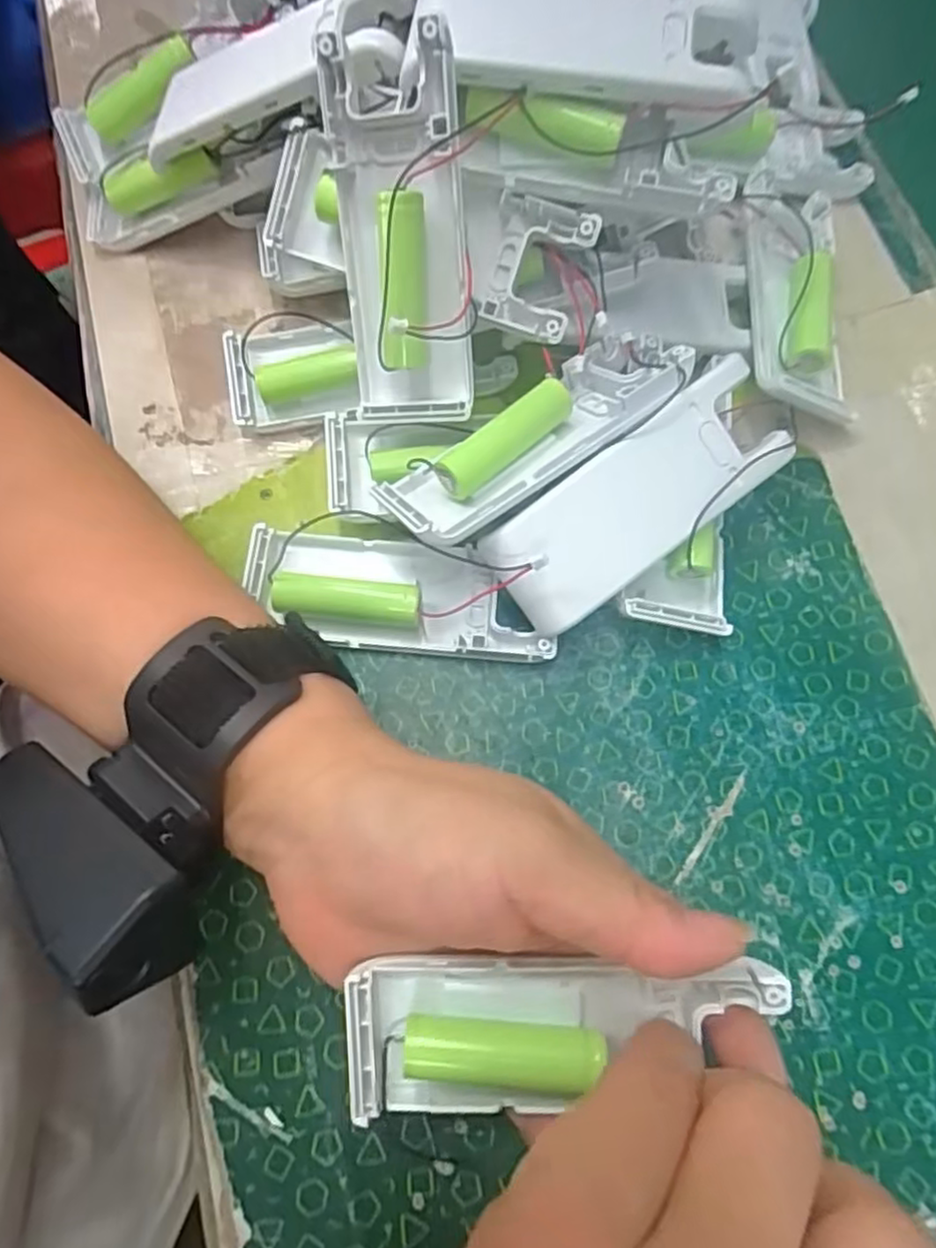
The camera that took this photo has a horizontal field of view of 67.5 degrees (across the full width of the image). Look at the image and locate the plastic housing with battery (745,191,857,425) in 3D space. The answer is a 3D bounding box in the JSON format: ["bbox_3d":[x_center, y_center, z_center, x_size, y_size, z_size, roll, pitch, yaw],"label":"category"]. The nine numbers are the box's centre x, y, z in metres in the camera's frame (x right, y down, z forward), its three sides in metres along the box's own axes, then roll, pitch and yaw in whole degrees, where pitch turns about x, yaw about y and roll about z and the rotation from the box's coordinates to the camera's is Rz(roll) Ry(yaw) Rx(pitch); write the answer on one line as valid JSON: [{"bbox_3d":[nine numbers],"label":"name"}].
[{"bbox_3d":[0.123,-0.124,0.261,0.039,0.022,0.099,8,69,-11],"label":"plastic housing with battery"}]

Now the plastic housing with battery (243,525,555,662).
[{"bbox_3d":[-0.024,-0.011,0.236,0.101,0.017,0.038,5,73,2],"label":"plastic housing with battery"}]

